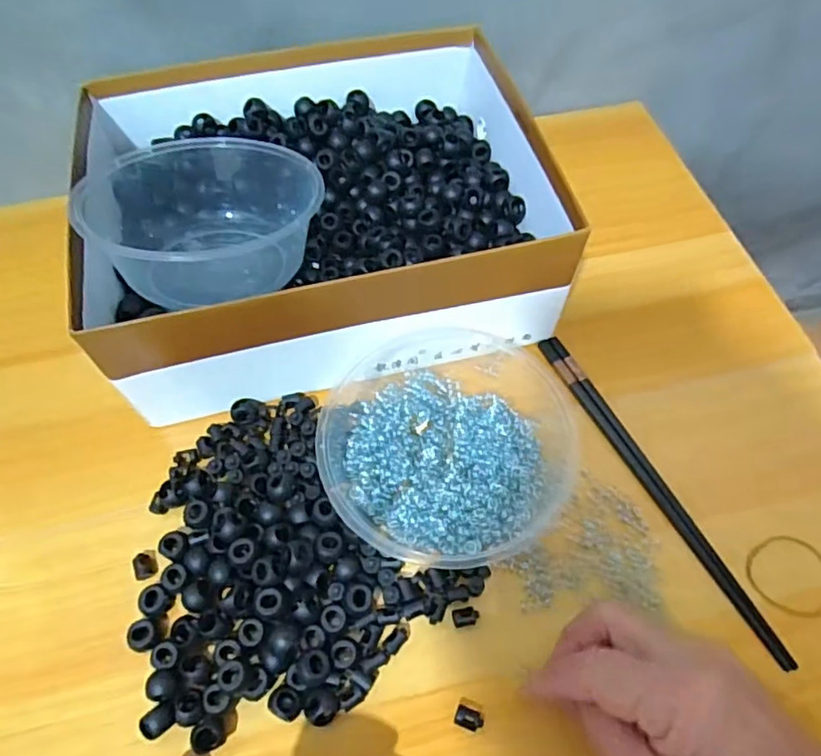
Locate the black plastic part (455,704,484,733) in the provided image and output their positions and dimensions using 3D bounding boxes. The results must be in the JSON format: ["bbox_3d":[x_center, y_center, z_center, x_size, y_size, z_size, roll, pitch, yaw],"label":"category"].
[{"bbox_3d":[0.031,0.177,0.309,0.014,0.009,0.010,18,62,10],"label":"black plastic part"}]

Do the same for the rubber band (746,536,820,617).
[{"bbox_3d":[0.224,0.115,0.349,0.049,0.004,0.045,0,60,0],"label":"rubber band"}]

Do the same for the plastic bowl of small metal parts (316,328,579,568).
[{"bbox_3d":[0.026,0.033,0.364,0.150,0.053,0.155,0,60,0],"label":"plastic bowl of small metal parts"}]

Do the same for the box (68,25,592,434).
[{"bbox_3d":[-0.058,-0.121,0.426,0.305,0.100,0.239,-13,61,-7],"label":"box"}]

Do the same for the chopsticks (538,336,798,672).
[{"bbox_3d":[0.153,0.064,0.373,0.014,0.005,0.234,-25,63,-14],"label":"chopsticks"}]

